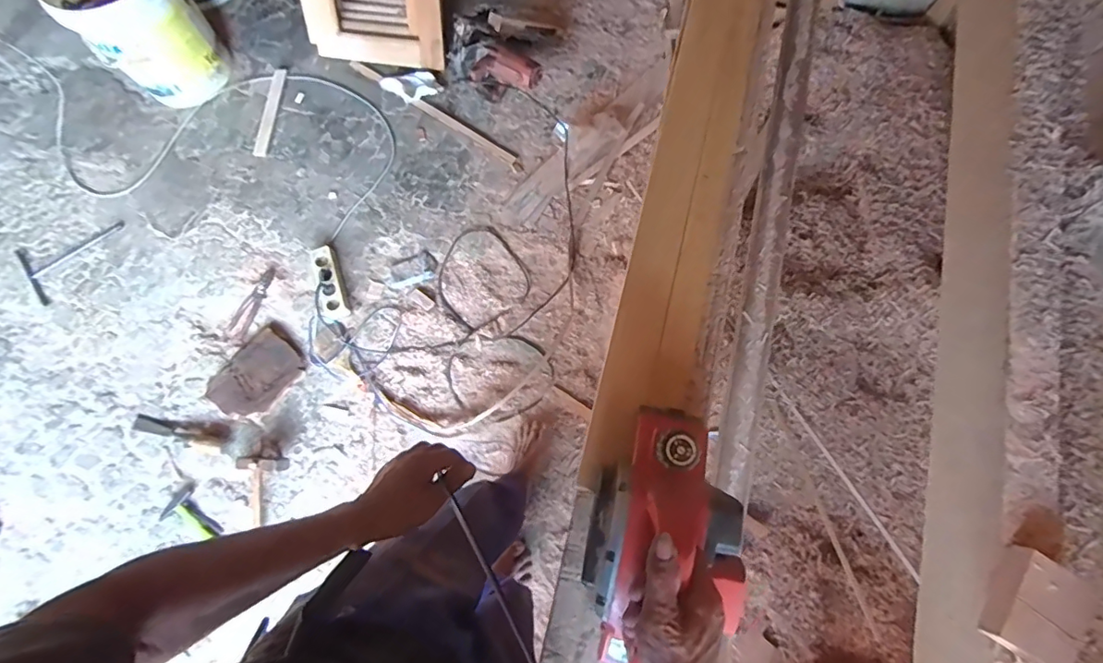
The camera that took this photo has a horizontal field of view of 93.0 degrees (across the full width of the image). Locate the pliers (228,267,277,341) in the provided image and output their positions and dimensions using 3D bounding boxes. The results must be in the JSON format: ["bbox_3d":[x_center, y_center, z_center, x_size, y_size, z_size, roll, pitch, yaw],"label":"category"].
[{"bbox_3d":[-0.827,-0.081,1.448,0.060,0.016,0.211,26,79,6],"label":"pliers"}]

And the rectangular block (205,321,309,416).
[{"bbox_3d":[-0.763,0.109,1.363,0.178,0.025,0.242,35,80,8],"label":"rectangular block"}]

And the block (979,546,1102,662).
[{"bbox_3d":[0.505,0.290,0.539,0.078,0.031,0.098,35,80,7],"label":"block"}]

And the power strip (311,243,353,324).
[{"bbox_3d":[-0.602,-0.131,1.421,0.070,0.050,0.215,-17,78,-4],"label":"power strip"}]

